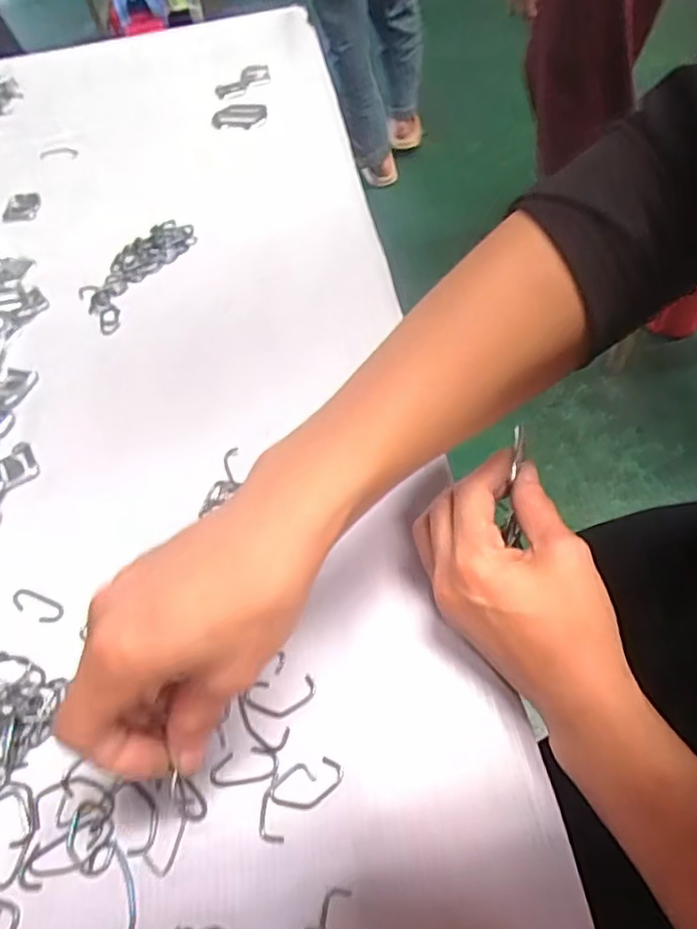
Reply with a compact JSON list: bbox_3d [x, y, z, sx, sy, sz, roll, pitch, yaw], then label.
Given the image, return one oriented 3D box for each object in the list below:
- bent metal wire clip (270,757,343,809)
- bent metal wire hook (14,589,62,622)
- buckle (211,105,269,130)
[{"bbox_3d":[-0.019,0.143,0.280,0.033,0.004,0.018,-15,55,-6],"label":"bent metal wire clip"},{"bbox_3d":[-0.172,0.077,0.345,0.034,0.004,0.012,19,58,18],"label":"bent metal wire hook"},{"bbox_3d":[-0.113,-0.360,0.654,0.056,0.009,0.042,-2,55,4],"label":"buckle"}]

